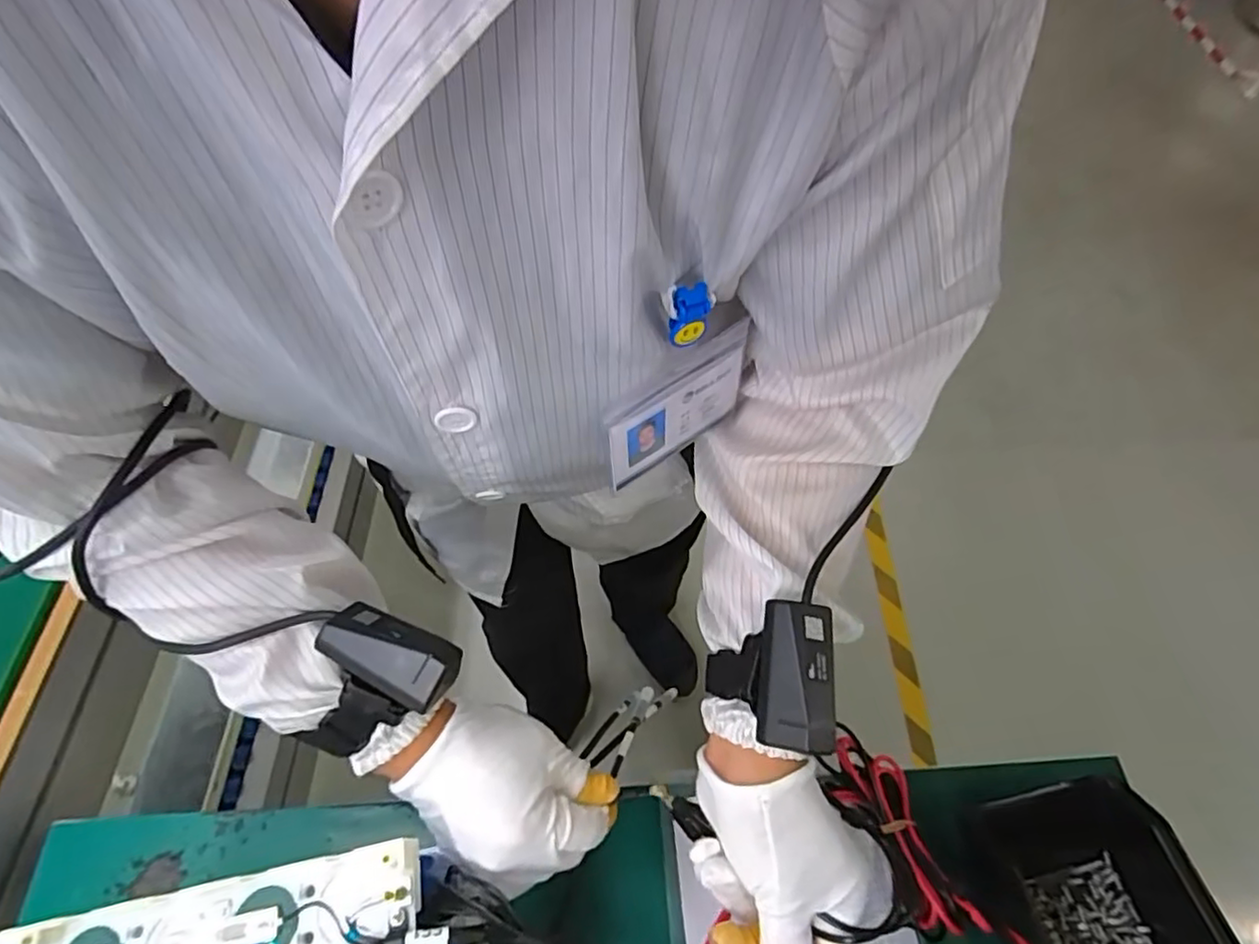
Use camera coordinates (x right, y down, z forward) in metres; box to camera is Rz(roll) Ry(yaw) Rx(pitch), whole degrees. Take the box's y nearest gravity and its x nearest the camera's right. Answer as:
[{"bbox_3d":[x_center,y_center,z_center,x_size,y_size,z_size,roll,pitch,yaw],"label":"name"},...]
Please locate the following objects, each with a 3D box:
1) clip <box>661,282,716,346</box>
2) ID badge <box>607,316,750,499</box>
[{"bbox_3d":[0.027,-0.071,0.286,0.022,0.030,0.010,-20,60,-9],"label":"clip"},{"bbox_3d":[0.025,-0.033,0.347,0.091,0.075,0.006,-33,63,-16],"label":"ID badge"}]

